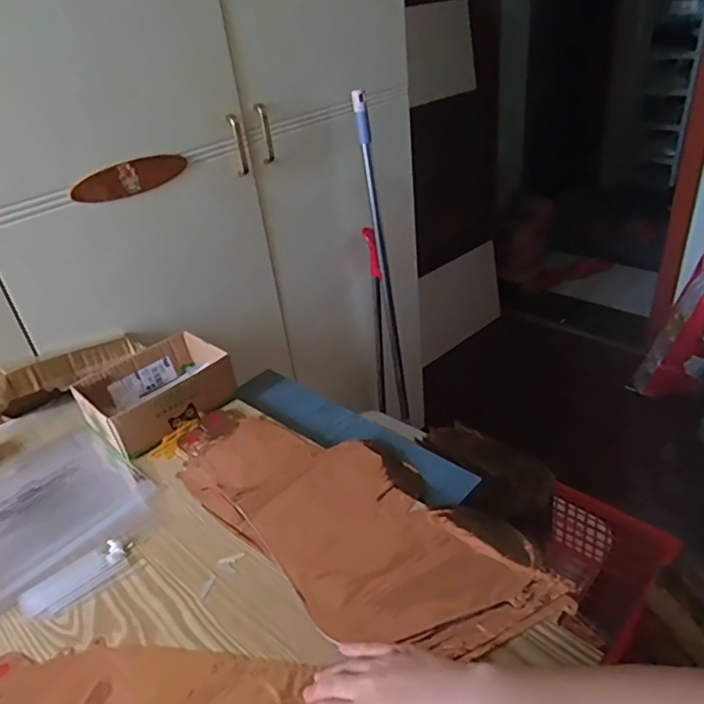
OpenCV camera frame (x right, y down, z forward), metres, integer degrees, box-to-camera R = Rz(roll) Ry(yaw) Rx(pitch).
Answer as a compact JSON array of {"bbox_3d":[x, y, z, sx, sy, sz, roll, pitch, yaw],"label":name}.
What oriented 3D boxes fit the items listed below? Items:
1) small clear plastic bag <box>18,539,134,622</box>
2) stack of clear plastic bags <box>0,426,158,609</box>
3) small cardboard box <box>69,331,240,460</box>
[{"bbox_3d":[-0.278,0.226,0.572,0.104,0.009,0.048,-30,40,-32],"label":"small clear plastic bag"},{"bbox_3d":[-0.378,0.183,0.675,0.221,0.015,0.210,22,43,37],"label":"stack of clear plastic bags"},{"bbox_3d":[-0.267,0.055,0.777,0.140,0.065,0.180,24,44,38],"label":"small cardboard box"}]

